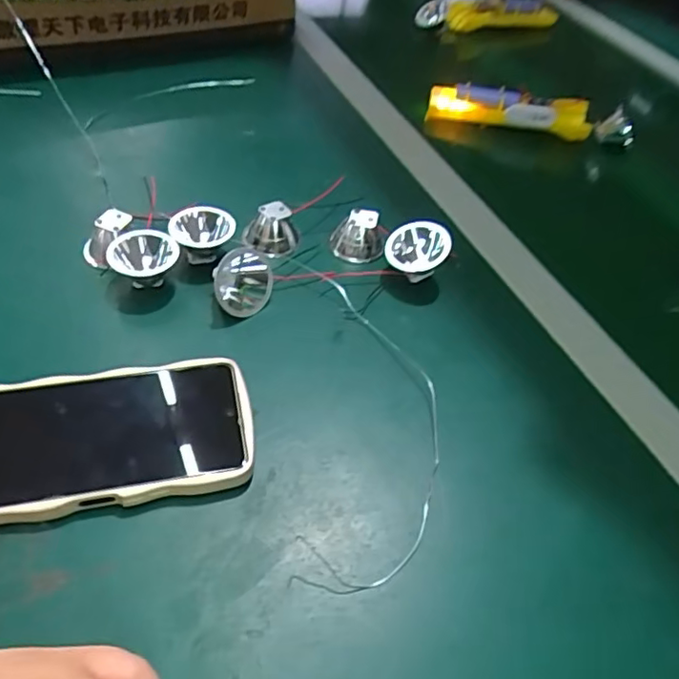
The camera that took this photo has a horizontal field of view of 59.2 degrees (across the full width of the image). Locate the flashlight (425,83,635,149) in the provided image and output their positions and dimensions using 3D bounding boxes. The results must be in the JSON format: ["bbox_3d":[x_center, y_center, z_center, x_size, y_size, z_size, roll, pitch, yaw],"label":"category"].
[{"bbox_3d":[0.196,-0.229,0.609,0.208,0.035,0.039,10,48,2],"label":"flashlight"}]

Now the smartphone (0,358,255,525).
[{"bbox_3d":[-0.134,0.053,0.318,0.169,0.017,0.081,-7,49,-13],"label":"smartphone"}]

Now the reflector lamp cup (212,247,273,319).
[{"bbox_3d":[-0.065,-0.037,0.400,0.034,0.033,0.036,3,48,-4],"label":"reflector lamp cup"}]

